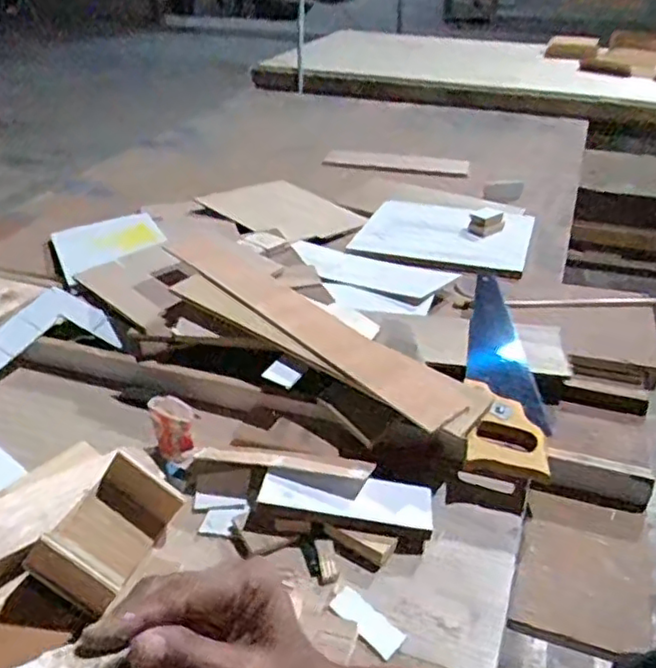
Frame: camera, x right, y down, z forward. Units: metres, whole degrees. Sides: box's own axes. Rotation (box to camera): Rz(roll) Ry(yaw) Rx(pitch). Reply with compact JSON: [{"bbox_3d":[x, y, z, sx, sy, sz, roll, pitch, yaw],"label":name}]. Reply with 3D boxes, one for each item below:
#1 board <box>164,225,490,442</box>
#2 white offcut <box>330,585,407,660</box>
[{"bbox_3d":[-0.037,-0.029,0.919,0.585,0.020,0.103,32,37,34],"label":"board"},{"bbox_3d":[0.037,0.271,0.615,0.074,0.008,0.029,29,44,36],"label":"white offcut"}]

